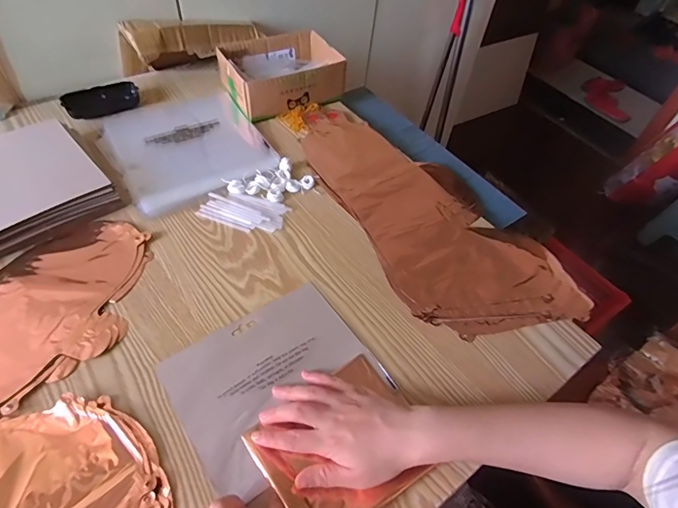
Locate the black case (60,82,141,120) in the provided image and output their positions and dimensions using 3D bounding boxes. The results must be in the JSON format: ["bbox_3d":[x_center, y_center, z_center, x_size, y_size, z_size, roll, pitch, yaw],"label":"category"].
[{"bbox_3d":[-0.370,-0.241,0.678,0.107,0.025,0.048,-29,61,-24],"label":"black case"}]

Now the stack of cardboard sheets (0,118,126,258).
[{"bbox_3d":[-0.406,-0.082,0.539,0.196,0.042,0.179,-31,61,-26],"label":"stack of cardboard sheets"}]

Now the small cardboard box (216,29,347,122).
[{"bbox_3d":[-0.096,-0.307,0.728,0.178,0.066,0.140,-24,59,-22],"label":"small cardboard box"}]

